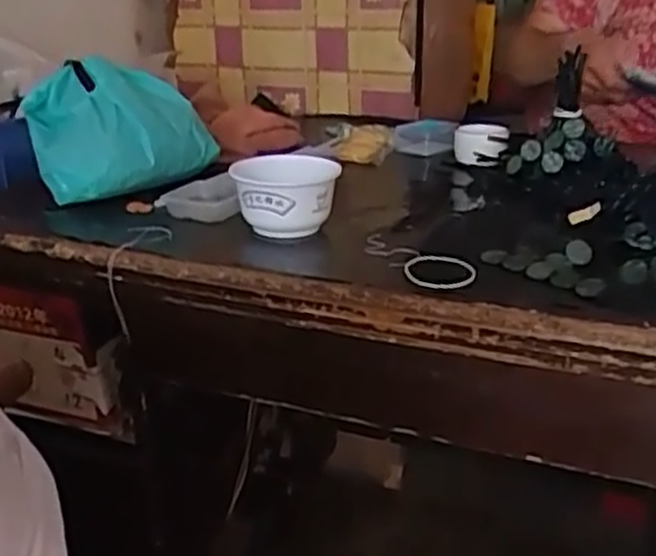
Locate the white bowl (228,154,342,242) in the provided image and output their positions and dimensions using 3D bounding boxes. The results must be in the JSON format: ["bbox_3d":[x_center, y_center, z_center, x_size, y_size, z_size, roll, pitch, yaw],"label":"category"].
[{"bbox_3d":[-0.043,-0.087,0.845,0.111,0.069,0.112,0,22,4],"label":"white bowl"}]

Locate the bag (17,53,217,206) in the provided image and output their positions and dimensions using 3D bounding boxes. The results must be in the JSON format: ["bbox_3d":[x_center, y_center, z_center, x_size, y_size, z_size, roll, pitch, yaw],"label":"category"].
[{"bbox_3d":[-0.242,-0.170,0.966,0.219,0.160,0.141,-12,24,-24],"label":"bag"}]

